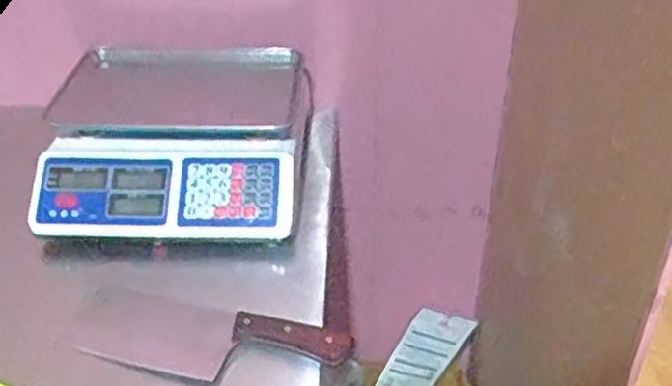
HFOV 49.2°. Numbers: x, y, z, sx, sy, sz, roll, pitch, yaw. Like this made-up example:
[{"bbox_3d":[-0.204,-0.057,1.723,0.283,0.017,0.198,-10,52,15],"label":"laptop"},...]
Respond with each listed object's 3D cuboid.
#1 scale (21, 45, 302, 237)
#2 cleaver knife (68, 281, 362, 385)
[{"bbox_3d":[-0.201,-0.067,0.949,0.316,0.117,0.313,1,36,3],"label":"scale"},{"bbox_3d":[-0.136,0.145,0.739,0.289,0.032,0.093,13,38,18],"label":"cleaver knife"}]

